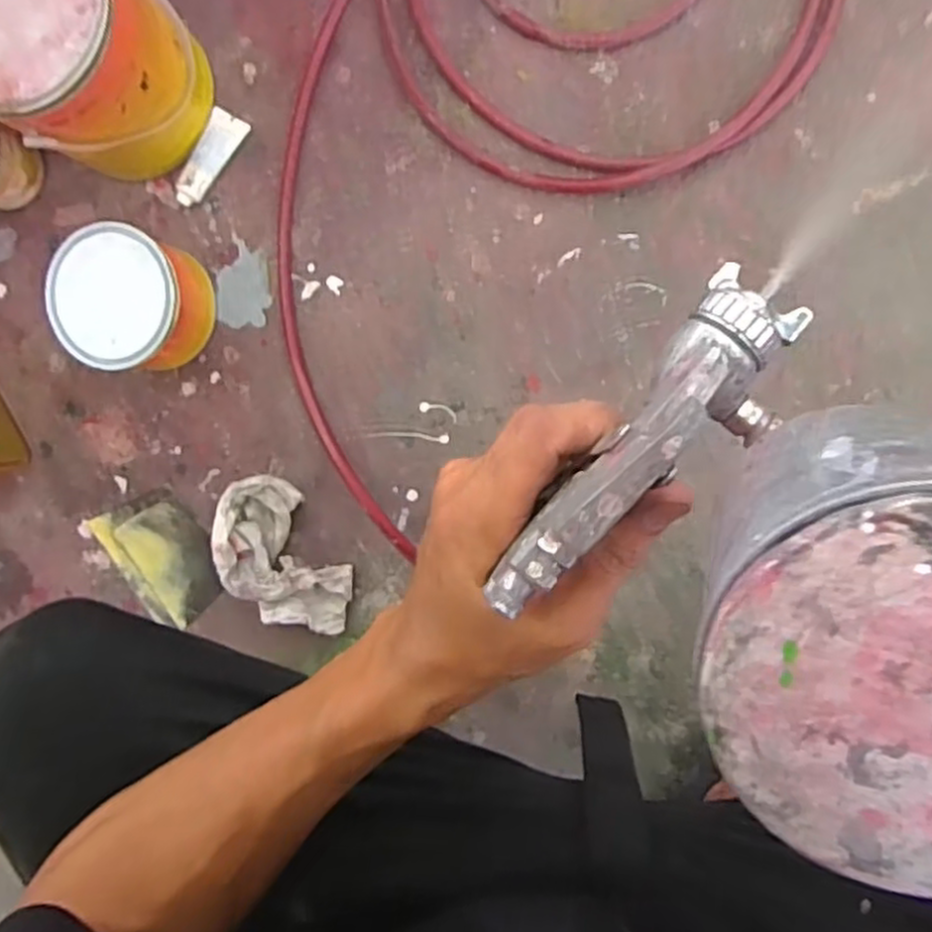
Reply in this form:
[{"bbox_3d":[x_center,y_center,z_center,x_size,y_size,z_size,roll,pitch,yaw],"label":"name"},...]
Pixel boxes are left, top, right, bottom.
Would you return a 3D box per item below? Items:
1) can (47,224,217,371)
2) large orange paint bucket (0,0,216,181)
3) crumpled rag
[{"bbox_3d":[-0.300,-0.148,0.679,0.118,0.084,0.116,1,94,8],"label":"can"},{"bbox_3d":[-0.319,-0.339,0.625,0.153,0.168,0.148,1,94,8],"label":"large orange paint bucket"},{"bbox_3d":[-0.173,0.091,0.705,0.096,0.052,0.163,-35,89,9],"label":"crumpled rag"}]

